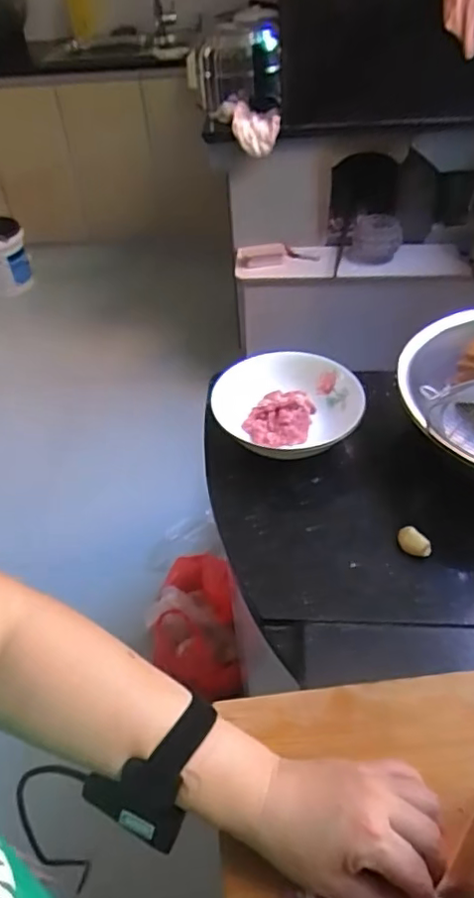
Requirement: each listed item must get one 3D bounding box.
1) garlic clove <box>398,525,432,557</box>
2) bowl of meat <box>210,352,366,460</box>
[{"bbox_3d":[0.173,0.093,0.573,0.017,0.020,0.034,-28,49,-21],"label":"garlic clove"},{"bbox_3d":[0.060,-0.045,0.689,0.165,0.056,0.160,-3,45,3],"label":"bowl of meat"}]

